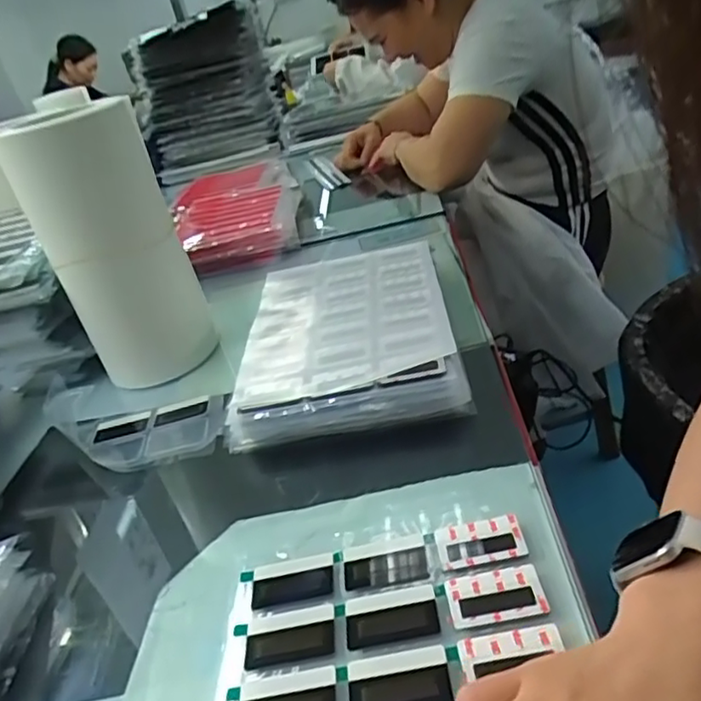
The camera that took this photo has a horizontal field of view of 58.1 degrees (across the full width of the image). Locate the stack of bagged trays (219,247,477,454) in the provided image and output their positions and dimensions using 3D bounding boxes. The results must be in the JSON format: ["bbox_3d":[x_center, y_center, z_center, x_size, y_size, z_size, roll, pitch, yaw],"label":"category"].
[{"bbox_3d":[-0.004,-0.021,0.643,0.205,0.047,0.309,-12,29,6],"label":"stack of bagged trays"}]

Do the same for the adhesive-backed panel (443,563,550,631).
[{"bbox_3d":[0.084,0.140,0.365,0.053,0.004,0.036,-13,29,4],"label":"adhesive-backed panel"}]

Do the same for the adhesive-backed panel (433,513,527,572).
[{"bbox_3d":[0.082,0.119,0.397,0.053,0.007,0.033,-14,29,2],"label":"adhesive-backed panel"}]

